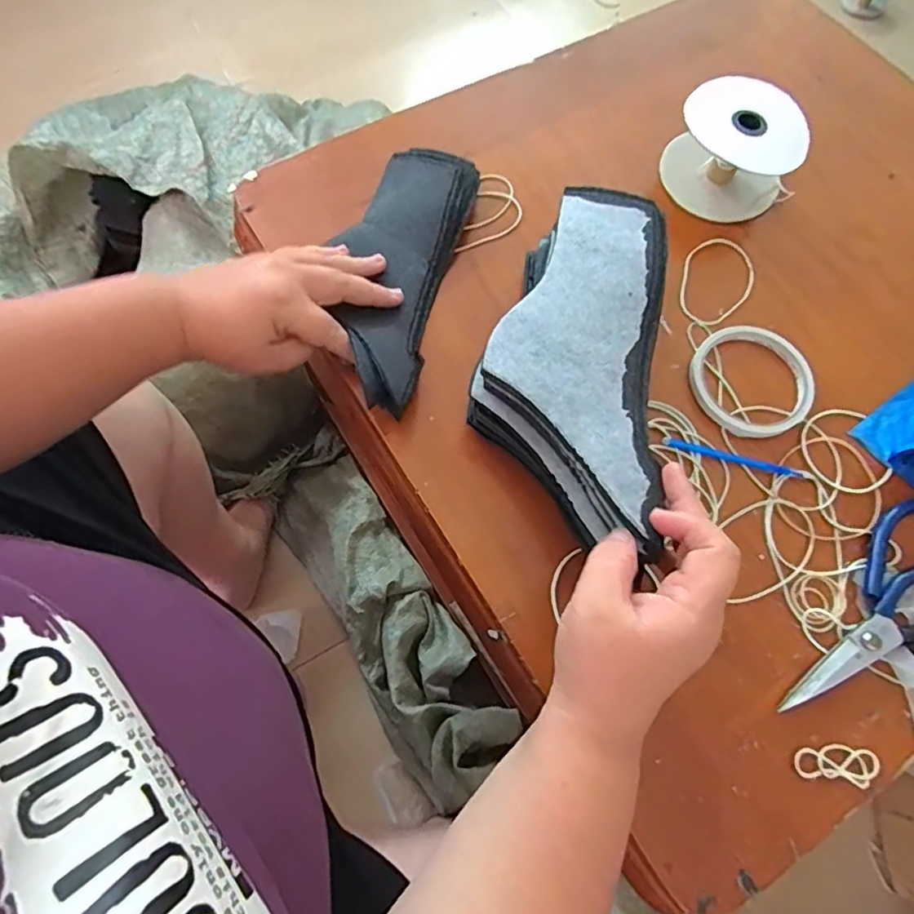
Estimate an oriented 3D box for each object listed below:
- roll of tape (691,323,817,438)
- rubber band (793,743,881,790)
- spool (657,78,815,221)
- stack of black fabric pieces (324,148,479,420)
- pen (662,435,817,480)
[{"bbox_3d":[0.222,-0.059,0.437,0.092,0.009,0.088,1,68,-1],"label":"roll of tape"},{"bbox_3d":[0.228,0.185,0.351,0.048,0.008,0.023,11,68,3],"label":"rubber band"},{"bbox_3d":[0.230,-0.254,0.485,0.105,0.063,0.087,30,70,10],"label":"spool"},{"bbox_3d":[-0.044,-0.140,0.444,0.089,0.034,0.233,8,66,1],"label":"stack of black fabric pieces"},{"bbox_3d":[0.200,0.000,0.417,0.105,0.004,0.008,13,68,4],"label":"pen"}]

